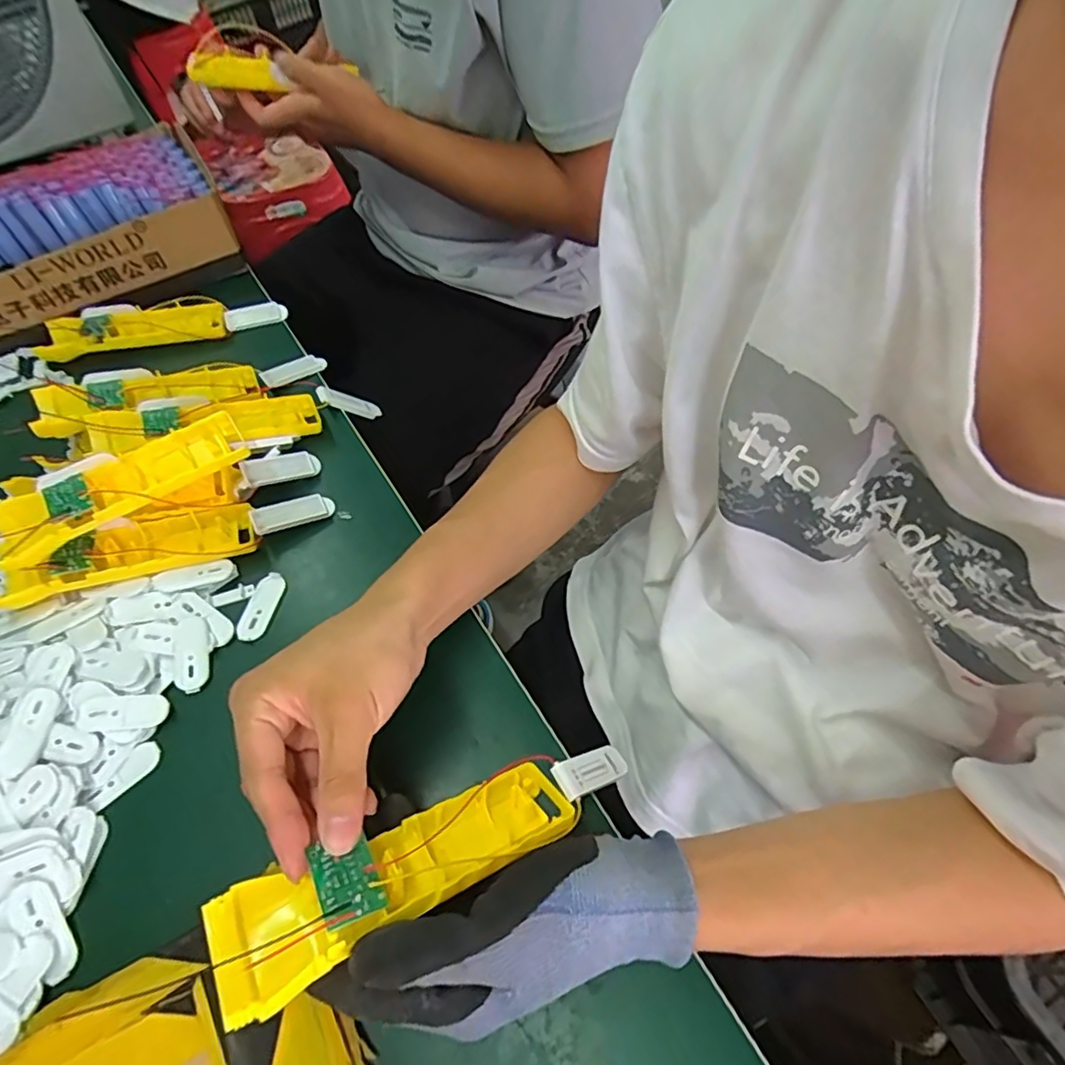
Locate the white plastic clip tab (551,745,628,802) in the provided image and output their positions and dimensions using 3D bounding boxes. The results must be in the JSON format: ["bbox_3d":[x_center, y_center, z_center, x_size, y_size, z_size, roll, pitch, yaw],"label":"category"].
[{"bbox_3d":[0.035,0.135,0.335,0.056,0.005,0.020,3,40,-47],"label":"white plastic clip tab"}]

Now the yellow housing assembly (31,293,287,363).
[{"bbox_3d":[-0.357,-0.205,0.570,0.212,0.028,0.044,-18,56,-8],"label":"yellow housing assembly"}]

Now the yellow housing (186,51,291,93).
[{"bbox_3d":[-0.296,-0.459,0.584,0.084,0.030,0.031,-18,56,-8],"label":"yellow housing"}]

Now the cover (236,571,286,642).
[{"bbox_3d":[-0.186,0.050,0.403,0.020,0.005,0.051,6,57,8],"label":"cover"}]

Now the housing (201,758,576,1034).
[{"bbox_3d":[-0.056,0.151,0.270,0.162,0.026,0.046,-11,50,-36],"label":"housing"}]

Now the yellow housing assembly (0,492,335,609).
[{"bbox_3d":[-0.254,0.007,0.415,0.212,0.034,0.046,-20,57,-9],"label":"yellow housing assembly"}]

